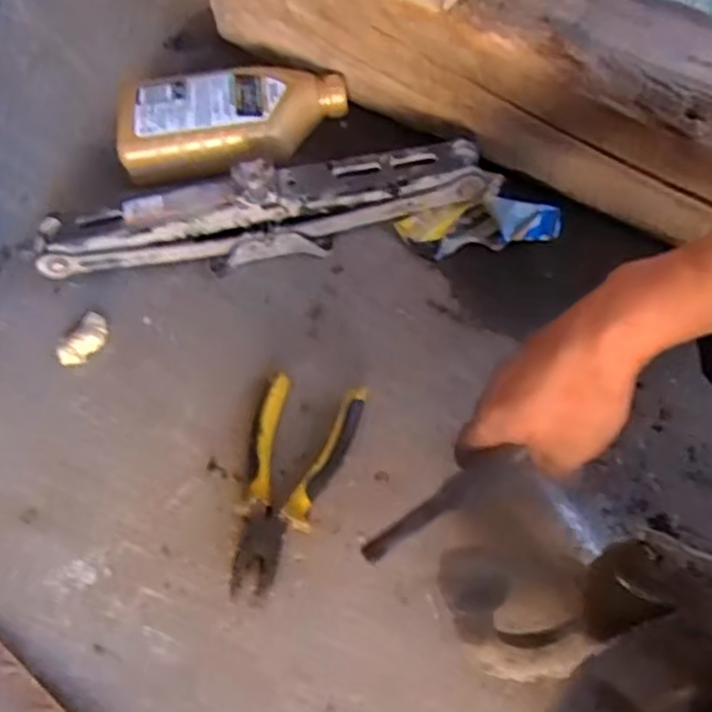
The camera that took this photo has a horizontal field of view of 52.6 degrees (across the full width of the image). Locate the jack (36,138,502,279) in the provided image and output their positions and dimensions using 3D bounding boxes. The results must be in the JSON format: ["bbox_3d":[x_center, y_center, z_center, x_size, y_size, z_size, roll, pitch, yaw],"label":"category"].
[{"bbox_3d":[-0.080,-0.131,0.668,0.430,0.072,0.065,-10,61,-2],"label":"jack"}]

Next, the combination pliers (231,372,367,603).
[{"bbox_3d":[-0.054,0.099,0.564,0.079,0.021,0.171,12,63,10],"label":"combination pliers"}]

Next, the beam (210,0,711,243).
[{"bbox_3d":[0.131,-0.289,0.693,0.619,0.150,0.134,30,67,18],"label":"beam"}]

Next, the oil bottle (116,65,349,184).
[{"bbox_3d":[-0.123,-0.239,0.734,0.223,0.060,0.101,-8,61,0],"label":"oil bottle"}]

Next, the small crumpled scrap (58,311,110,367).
[{"bbox_3d":[-0.244,-0.013,0.647,0.029,0.015,0.053,23,65,16],"label":"small crumpled scrap"}]

